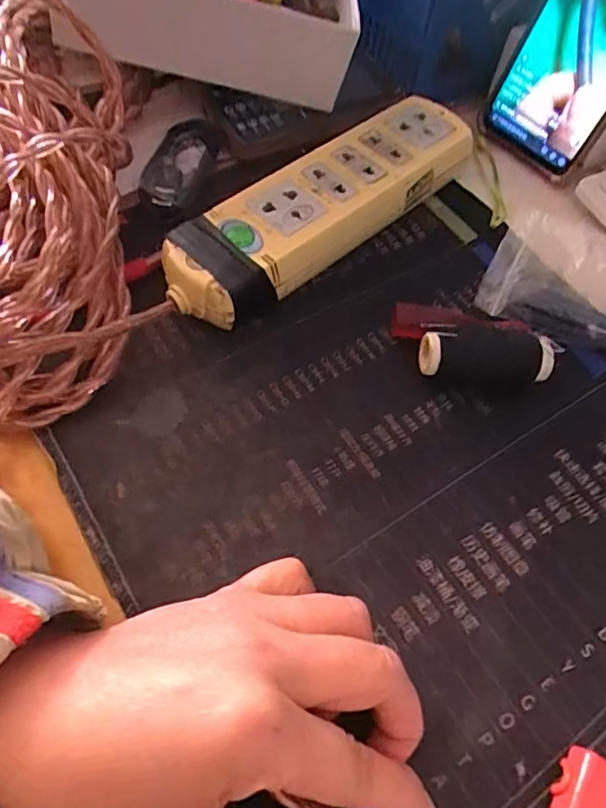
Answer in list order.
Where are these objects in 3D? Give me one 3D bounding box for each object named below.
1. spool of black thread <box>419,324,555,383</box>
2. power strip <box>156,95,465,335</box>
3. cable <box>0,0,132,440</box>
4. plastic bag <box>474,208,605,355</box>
[{"bbox_3d":[0.092,-0.024,0.290,0.064,0.024,0.021,4,61,-2],"label":"spool of black thread"},{"bbox_3d":[0.013,-0.115,0.328,0.215,0.035,0.057,-38,70,-22],"label":"power strip"},{"bbox_3d":[-0.157,-0.110,0.286,0.133,0.078,0.277,-7,76,-6],"label":"cable"},{"bbox_3d":[0.158,-0.071,0.317,0.103,0.026,0.072,16,61,5],"label":"plastic bag"}]

